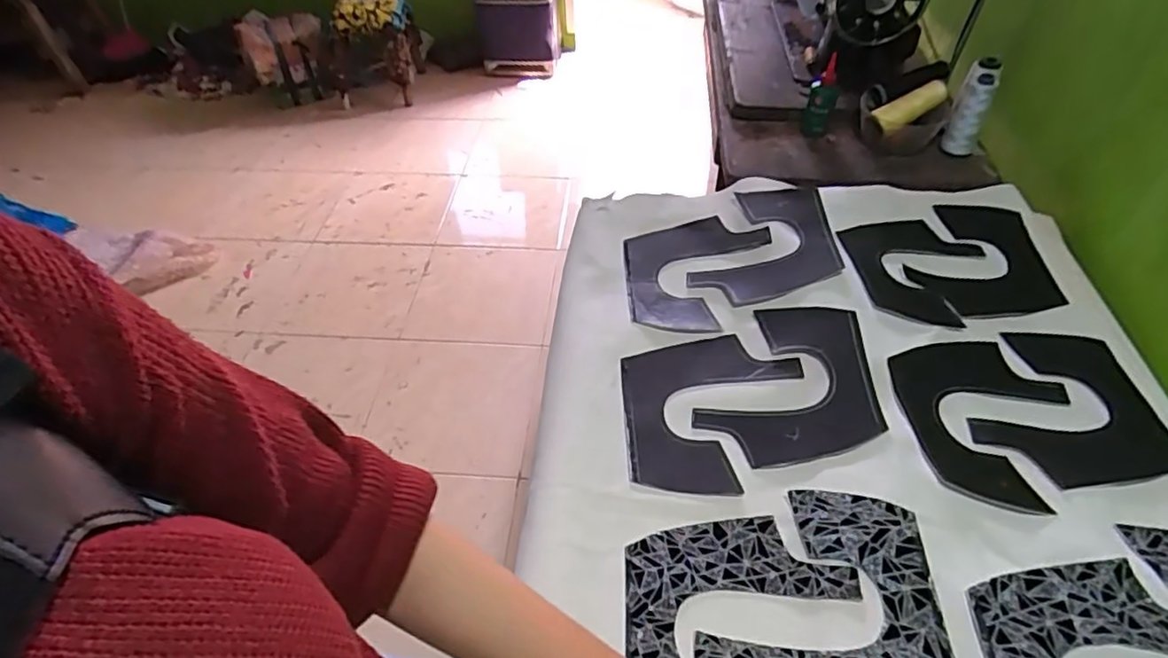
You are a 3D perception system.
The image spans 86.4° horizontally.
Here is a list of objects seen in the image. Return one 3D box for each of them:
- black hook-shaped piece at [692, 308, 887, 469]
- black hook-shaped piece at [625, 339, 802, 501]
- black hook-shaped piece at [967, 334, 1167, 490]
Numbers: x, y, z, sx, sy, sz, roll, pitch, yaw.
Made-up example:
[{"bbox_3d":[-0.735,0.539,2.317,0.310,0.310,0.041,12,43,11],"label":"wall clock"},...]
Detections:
[{"bbox_3d":[0.200,0.052,0.634,0.170,0.012,0.180,-9,50,14],"label":"black hook-shaped piece"},{"bbox_3d":[0.131,0.081,0.628,0.177,0.010,0.181,-5,48,5],"label":"black hook-shaped piece"},{"bbox_3d":[0.460,0.074,0.610,0.180,0.007,0.177,-4,47,2],"label":"black hook-shaped piece"}]

